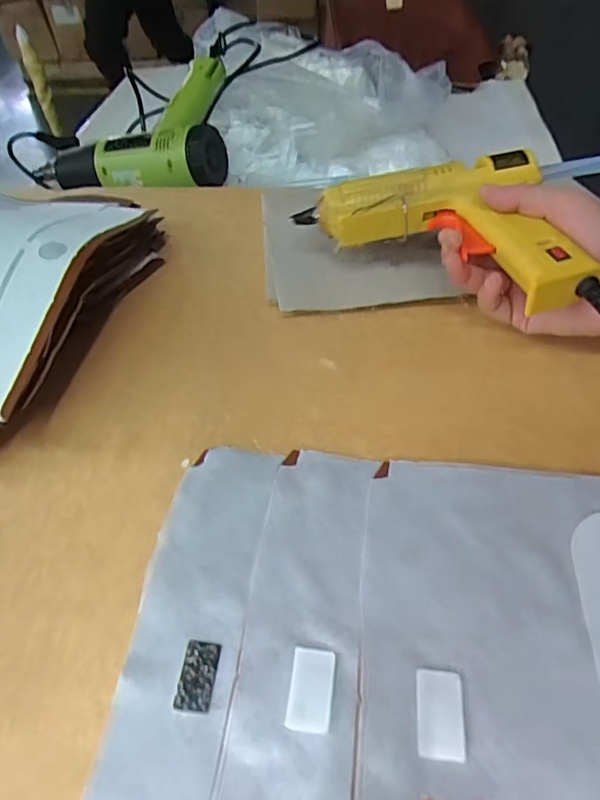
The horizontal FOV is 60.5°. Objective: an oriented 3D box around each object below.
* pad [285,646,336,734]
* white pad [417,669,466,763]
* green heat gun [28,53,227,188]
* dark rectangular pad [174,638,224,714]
[{"bbox_3d":[0.005,0.128,0.229,0.020,0.007,0.033,5,50,9],"label":"pad"},{"bbox_3d":[0.060,0.132,0.218,0.019,0.004,0.033,3,50,7],"label":"white pad"},{"bbox_3d":[-0.220,-0.323,0.648,0.261,0.070,0.179,-11,77,14],"label":"green heat gun"},{"bbox_3d":[-0.047,0.125,0.236,0.016,0.004,0.029,4,50,8],"label":"dark rectangular pad"}]

